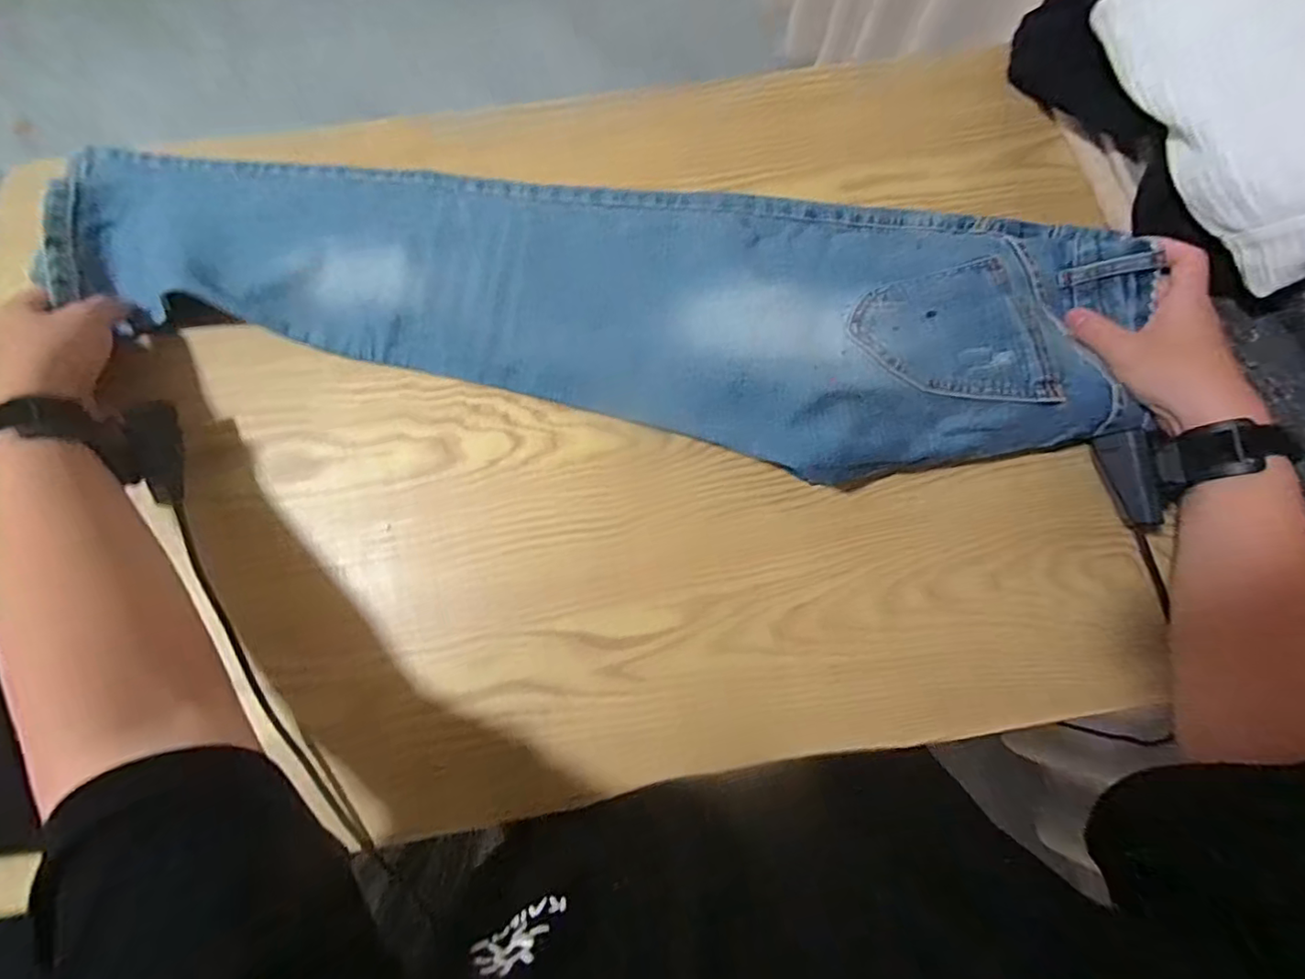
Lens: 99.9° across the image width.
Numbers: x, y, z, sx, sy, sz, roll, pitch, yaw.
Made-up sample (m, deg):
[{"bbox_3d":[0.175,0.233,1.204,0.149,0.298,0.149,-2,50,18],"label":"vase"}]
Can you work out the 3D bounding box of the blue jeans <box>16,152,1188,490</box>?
[{"bbox_3d":[-0.054,-0.159,0.434,0.824,0.059,0.230,9,80,4],"label":"blue jeans"}]

